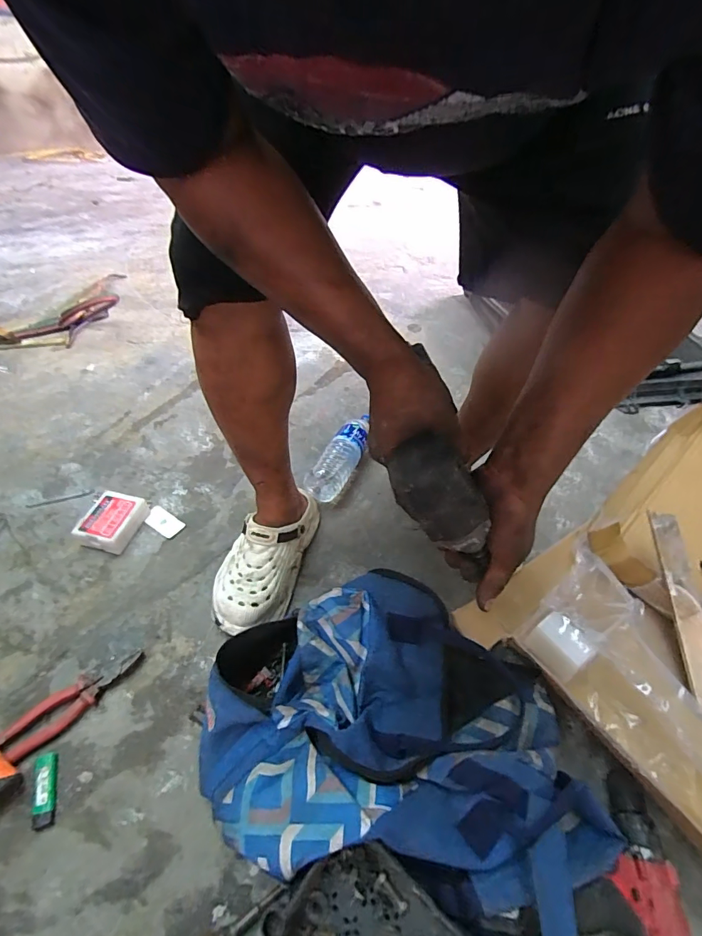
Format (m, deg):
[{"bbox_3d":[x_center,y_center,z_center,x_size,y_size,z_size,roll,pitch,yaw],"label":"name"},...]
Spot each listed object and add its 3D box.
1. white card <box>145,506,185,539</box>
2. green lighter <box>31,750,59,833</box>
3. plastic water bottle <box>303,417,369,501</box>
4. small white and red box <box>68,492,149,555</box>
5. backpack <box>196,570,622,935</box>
[{"bbox_3d":[-0.367,0.104,0.841,0.072,0.009,0.043,26,51,18],"label":"white card"},{"bbox_3d":[-0.393,0.414,0.552,0.024,0.013,0.083,-14,50,-16],"label":"green lighter"},{"bbox_3d":[-0.018,-0.022,0.946,0.071,0.073,0.243,20,50,14],"label":"plastic water bottle"},{"bbox_3d":[-0.451,0.100,0.809,0.093,0.043,0.108,9,48,4],"label":"small white and red box"},{"bbox_3d":[0.045,0.335,0.566,0.448,0.150,0.345,17,43,10],"label":"backpack"}]

